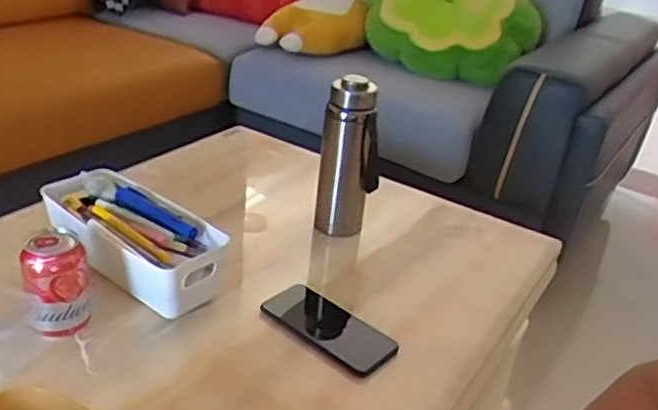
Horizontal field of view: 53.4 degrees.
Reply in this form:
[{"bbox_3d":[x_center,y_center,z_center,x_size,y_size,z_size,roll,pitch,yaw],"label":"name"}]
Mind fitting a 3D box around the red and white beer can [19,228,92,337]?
[{"bbox_3d":[-0.288,0.087,0.696,0.061,0.110,0.054,-6,30,-23],"label":"red and white beer can"}]

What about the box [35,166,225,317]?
[{"bbox_3d":[-0.246,0.046,0.803,0.238,0.088,0.109,24,32,29],"label":"box"}]

